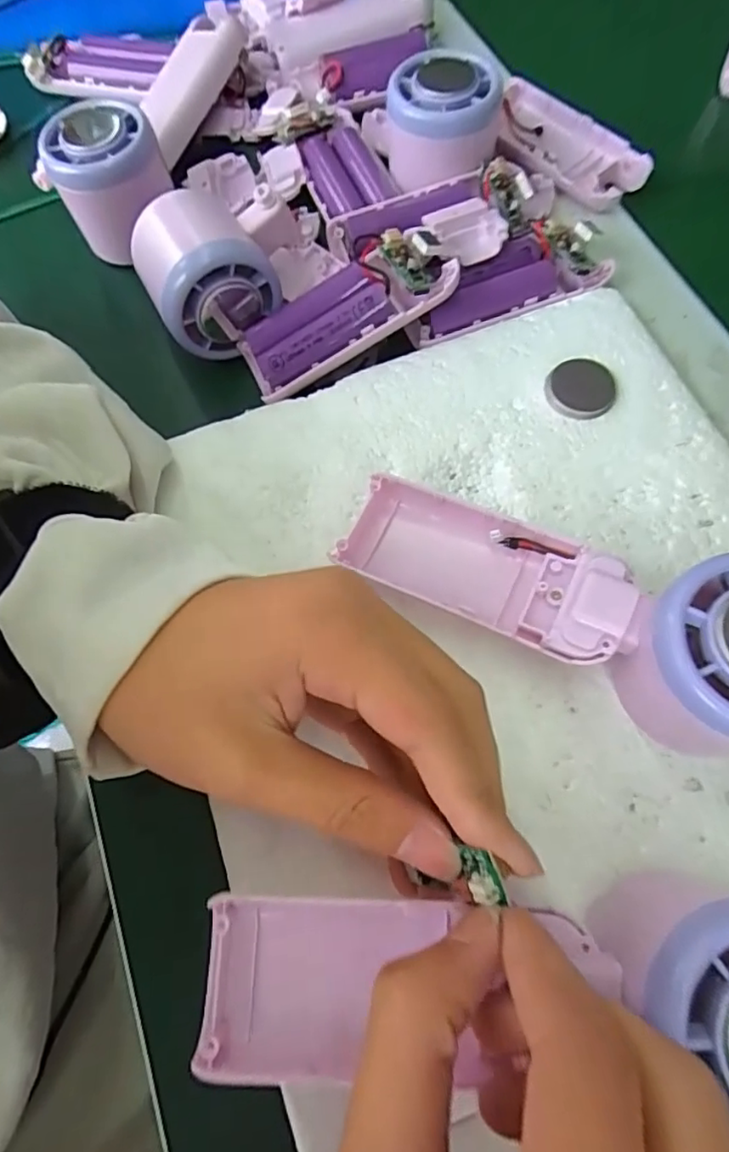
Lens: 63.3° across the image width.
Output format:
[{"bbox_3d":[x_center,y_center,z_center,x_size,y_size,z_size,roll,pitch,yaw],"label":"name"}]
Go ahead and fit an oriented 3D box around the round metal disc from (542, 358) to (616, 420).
[{"bbox_3d":[0.096,-0.083,0.263,0.028,0.004,0.029,-2,69,4],"label":"round metal disc"}]

